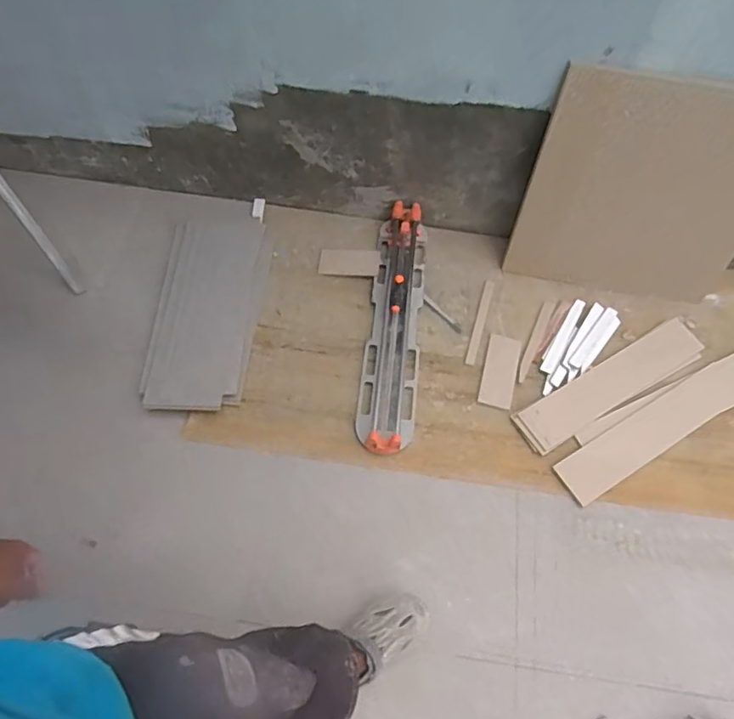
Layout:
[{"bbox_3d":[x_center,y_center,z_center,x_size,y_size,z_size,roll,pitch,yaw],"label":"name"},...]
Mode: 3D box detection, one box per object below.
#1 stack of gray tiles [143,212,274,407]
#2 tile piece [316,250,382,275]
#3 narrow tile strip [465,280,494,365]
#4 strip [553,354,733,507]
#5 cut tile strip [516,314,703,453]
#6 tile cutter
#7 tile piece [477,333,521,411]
[{"bbox_3d":[-0.413,-0.143,1.472,0.250,0.045,0.588,8,65,-6],"label":"stack of gray tiles"},{"bbox_3d":[-0.050,-0.277,1.586,0.167,0.012,0.086,4,60,-1],"label":"tile piece"},{"bbox_3d":[0.311,-0.105,1.536,0.027,0.007,0.286,17,61,6],"label":"narrow tile strip"},{"bbox_3d":[0.755,0.155,1.405,0.658,0.009,0.124,-25,65,-16],"label":"strip"},{"bbox_3d":[0.648,0.051,1.450,0.574,0.015,0.110,-28,65,-17],"label":"cut tile strip"},{"bbox_3d":[0.075,-0.107,1.468,0.142,0.091,0.714,7,60,1],"label":"tile cutter"},{"bbox_3d":[0.347,0.029,1.456,0.082,0.008,0.208,15,61,5],"label":"tile piece"}]

